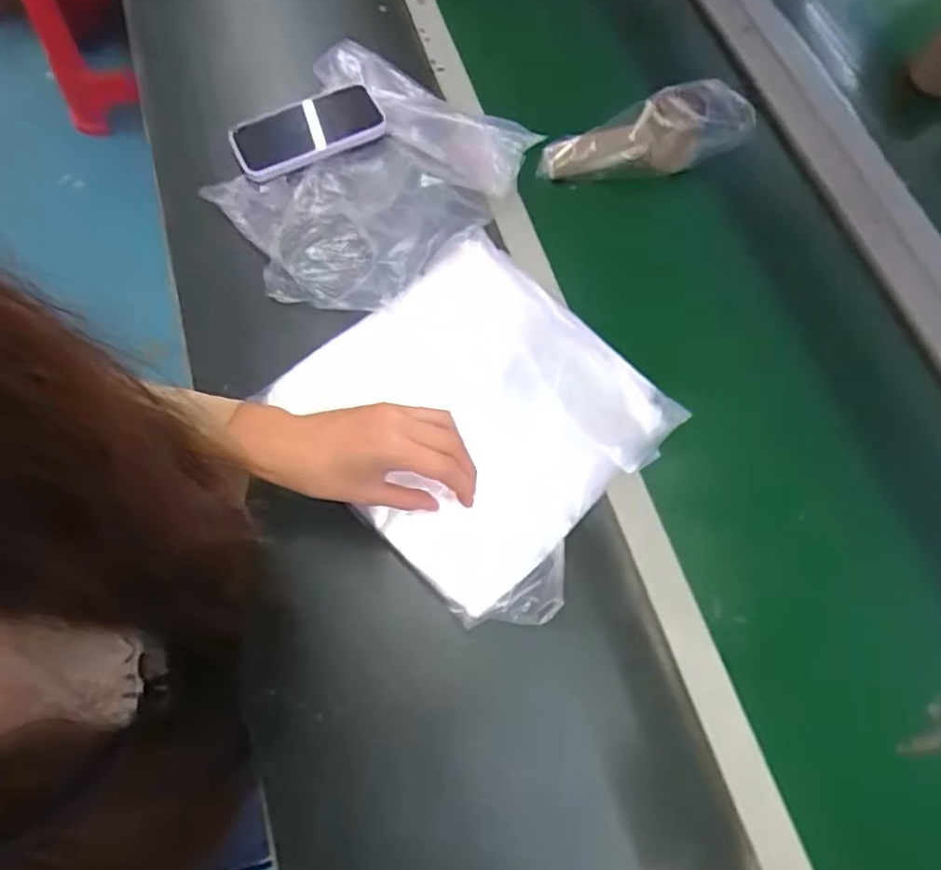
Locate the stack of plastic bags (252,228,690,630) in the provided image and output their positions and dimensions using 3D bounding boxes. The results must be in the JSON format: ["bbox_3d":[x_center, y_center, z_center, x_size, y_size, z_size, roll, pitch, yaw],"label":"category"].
[{"bbox_3d":[0.008,-0.017,0.522,0.239,0.025,0.277,-43,76,-8],"label":"stack of plastic bags"}]

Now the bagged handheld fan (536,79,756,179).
[{"bbox_3d":[0.165,-0.296,0.637,0.193,0.052,0.064,-12,65,9],"label":"bagged handheld fan"}]

